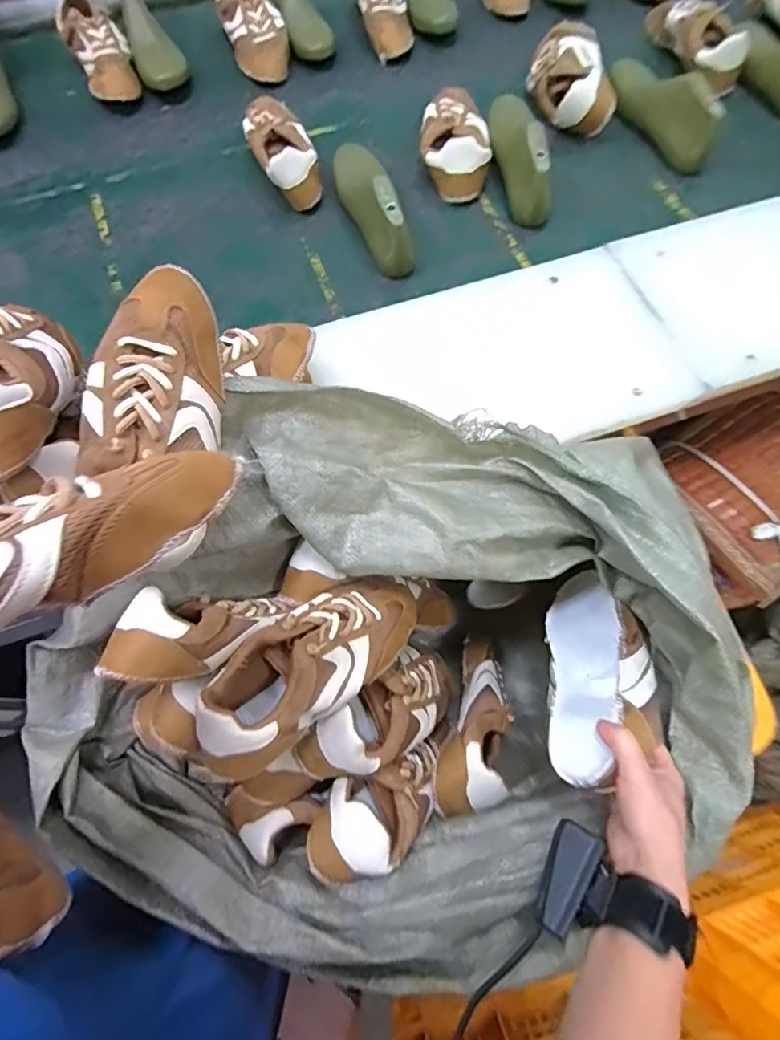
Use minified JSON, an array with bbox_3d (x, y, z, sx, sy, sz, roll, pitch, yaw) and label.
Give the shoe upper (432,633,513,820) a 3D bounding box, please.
[{"bbox_3d":[0.102,0.218,0.588,0.071,0.067,0.220,14,43,6],"label":"shoe upper"}]

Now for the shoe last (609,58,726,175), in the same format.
[{"bbox_3d":[0.407,-0.628,0.779,0.074,0.084,0.218,-35,74,-10],"label":"shoe last"}]

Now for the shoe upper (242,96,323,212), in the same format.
[{"bbox_3d":[-0.167,-0.569,0.765,0.089,0.063,0.230,-20,72,-5],"label":"shoe upper"}]

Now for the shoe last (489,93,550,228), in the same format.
[{"bbox_3d":[0.181,-0.531,0.740,0.059,0.084,0.205,-13,71,-3],"label":"shoe last"}]

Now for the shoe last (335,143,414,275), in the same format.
[{"bbox_3d":[-0.038,-0.457,0.711,0.059,0.092,0.244,-21,72,-6],"label":"shoe last"}]

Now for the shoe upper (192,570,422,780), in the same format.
[{"bbox_3d":[-0.064,0.121,0.451,0.227,0.071,0.090,-34,72,-33],"label":"shoe upper"}]

